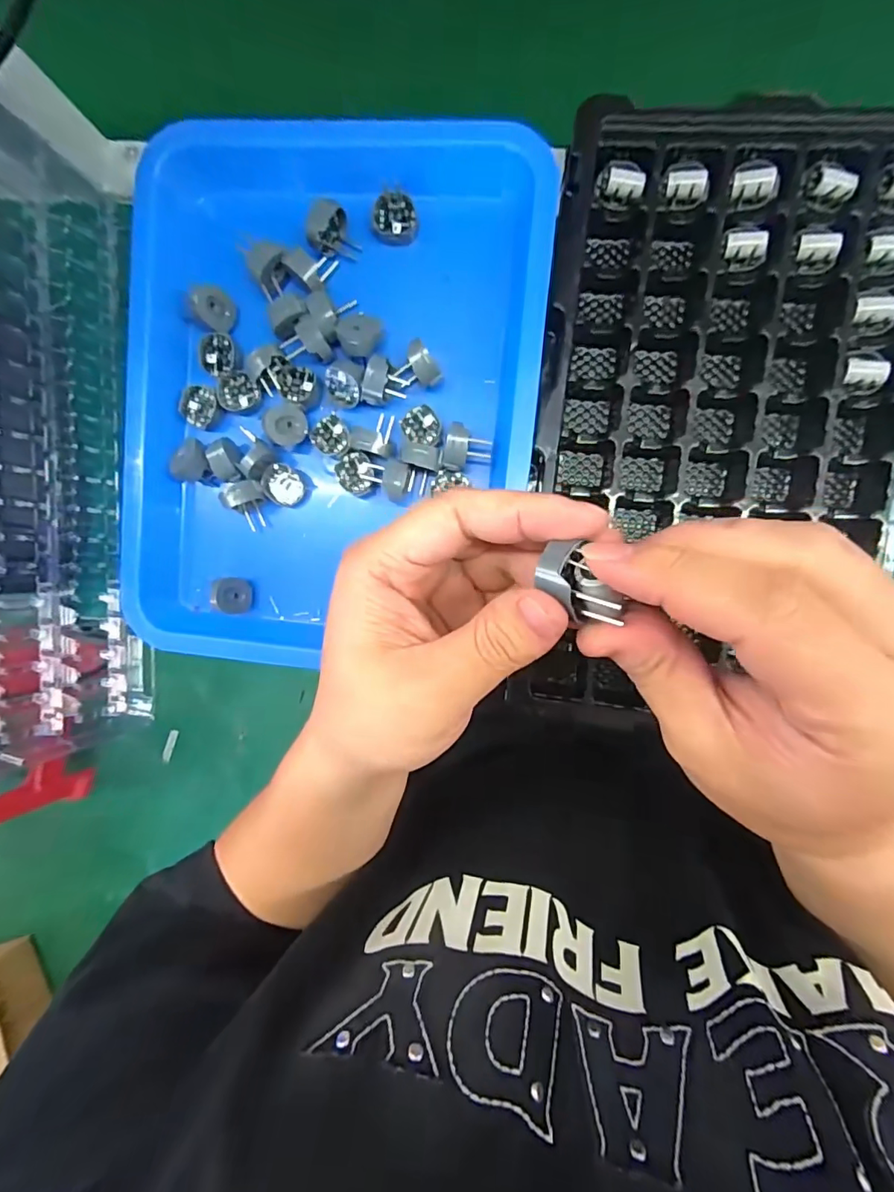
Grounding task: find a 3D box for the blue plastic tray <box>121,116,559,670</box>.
[{"bbox_3d":[-0.077,-0.122,0.341,0.259,0.049,0.343,8,93,7],"label":"blue plastic tray"}]

